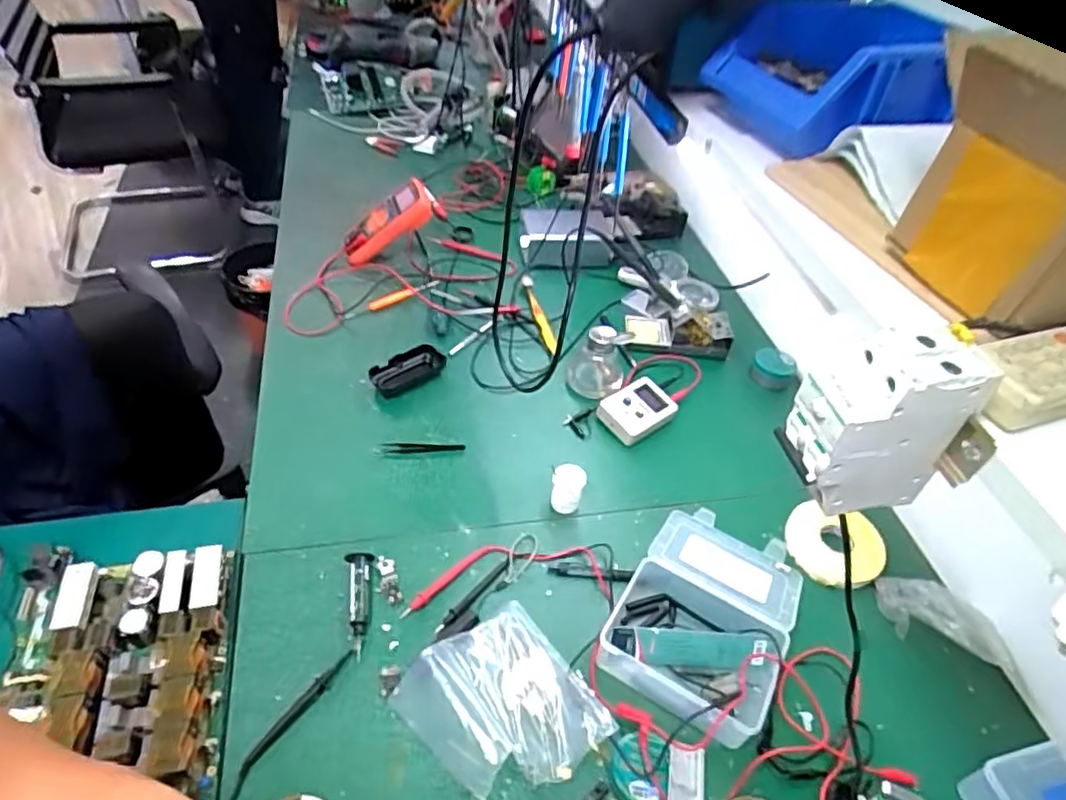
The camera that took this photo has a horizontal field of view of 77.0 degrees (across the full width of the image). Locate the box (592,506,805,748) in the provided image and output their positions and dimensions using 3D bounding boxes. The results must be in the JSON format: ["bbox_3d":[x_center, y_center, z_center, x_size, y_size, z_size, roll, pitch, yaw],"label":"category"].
[{"bbox_3d":[0.194,0.218,0.723,0.165,0.044,0.250,26,49,19],"label":"box"}]

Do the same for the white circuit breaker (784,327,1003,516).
[{"bbox_3d":[0.161,0.011,0.320,0.068,0.085,0.044,-10,48,-15],"label":"white circuit breaker"}]

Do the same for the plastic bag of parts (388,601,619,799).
[{"bbox_3d":[-0.029,0.292,0.646,0.156,0.026,0.163,-28,55,-29],"label":"plastic bag of parts"}]

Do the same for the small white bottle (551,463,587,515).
[{"bbox_3d":[0.042,0.109,0.818,0.037,0.059,0.032,19,47,12],"label":"small white bottle"}]

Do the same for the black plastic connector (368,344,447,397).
[{"bbox_3d":[-0.179,-0.042,0.966,0.110,0.029,0.048,-34,57,-32],"label":"black plastic connector"}]

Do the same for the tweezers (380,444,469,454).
[{"bbox_3d":[-0.144,0.063,0.892,0.105,0.004,0.017,0,46,-6],"label":"tweezers"}]

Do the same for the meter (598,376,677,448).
[{"bbox_3d":[0.145,0.014,0.935,0.098,0.032,0.073,-29,55,-30],"label":"meter"}]

